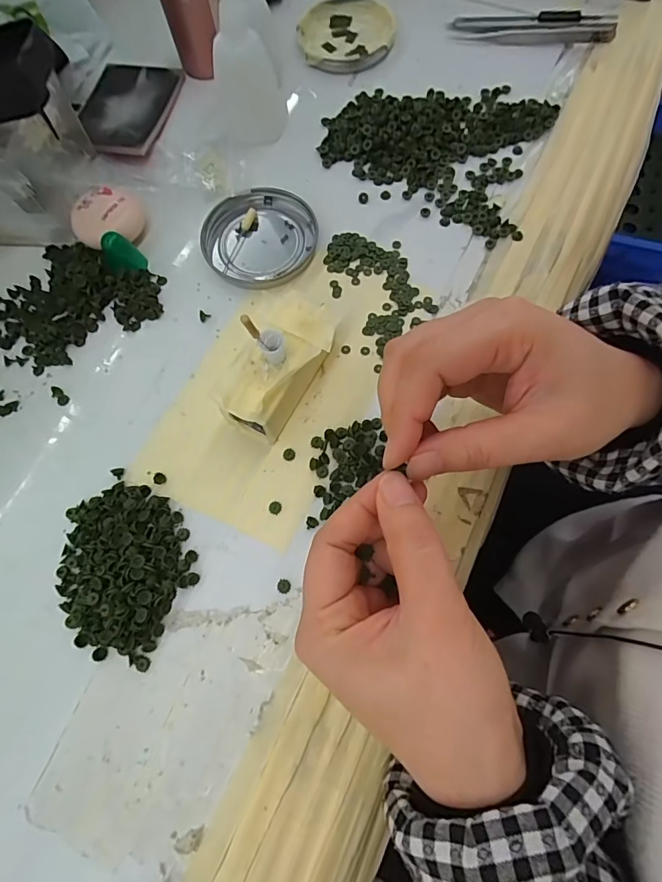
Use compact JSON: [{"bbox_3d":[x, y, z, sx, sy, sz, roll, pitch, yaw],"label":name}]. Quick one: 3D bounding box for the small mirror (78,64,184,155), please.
[{"bbox_3d":[-0.165,-0.267,0.360,0.072,0.009,0.101,10,73,6],"label":"small mirror"}]

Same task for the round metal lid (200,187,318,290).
[{"bbox_3d":[-0.049,-0.141,0.314,0.078,0.009,0.071,-1,72,2],"label":"round metal lid"}]

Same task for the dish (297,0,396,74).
[{"bbox_3d":[0.011,-0.341,0.377,0.077,0.009,0.082,-1,72,2],"label":"dish"}]

